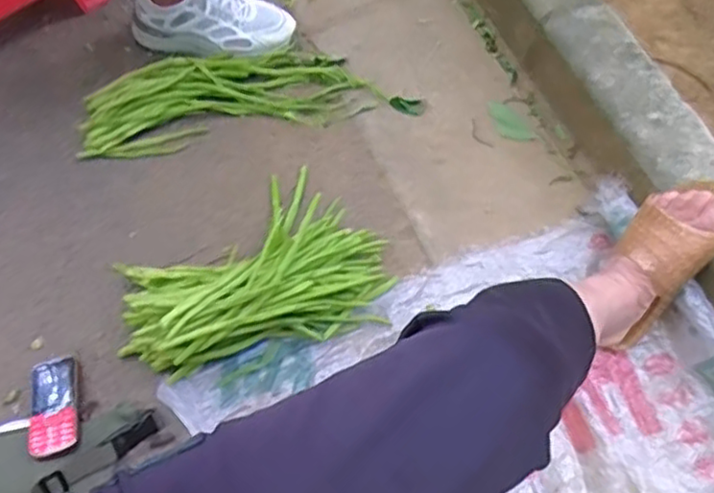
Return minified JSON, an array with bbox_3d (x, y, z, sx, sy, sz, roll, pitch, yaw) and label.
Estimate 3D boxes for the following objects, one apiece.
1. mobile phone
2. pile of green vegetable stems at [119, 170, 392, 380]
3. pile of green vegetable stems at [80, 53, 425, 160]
[{"bbox_3d":[-0.341,0.177,0.762,0.050,0.014,0.117,-17,49,-5],"label":"mobile phone"},{"bbox_3d":[-0.121,0.038,0.781,0.302,0.094,0.215,-38,70,-13],"label":"pile of green vegetable stems"},{"bbox_3d":[-0.145,-0.215,0.962,0.469,0.064,0.146,-7,66,0],"label":"pile of green vegetable stems"}]

